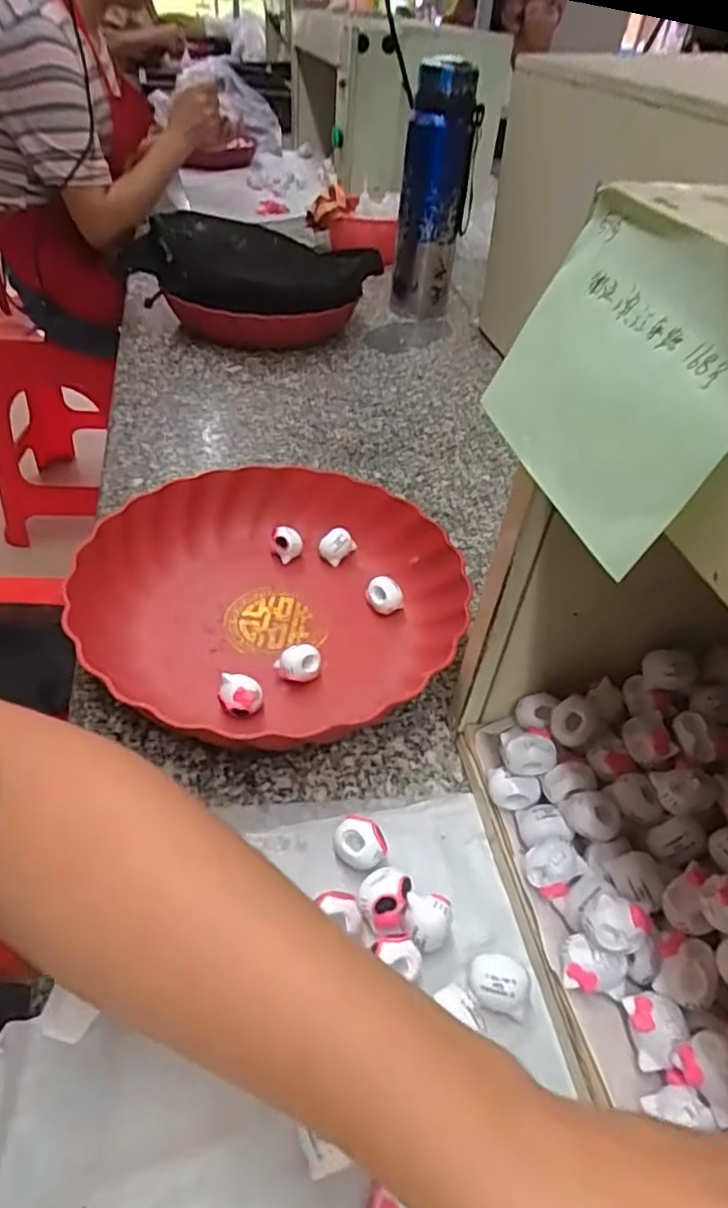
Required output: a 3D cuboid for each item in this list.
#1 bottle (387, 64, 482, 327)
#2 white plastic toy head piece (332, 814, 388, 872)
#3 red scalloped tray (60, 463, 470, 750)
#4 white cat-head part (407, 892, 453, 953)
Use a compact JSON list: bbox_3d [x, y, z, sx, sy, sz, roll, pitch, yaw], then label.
[{"bbox_3d":[0.089,-0.507,0.816,0.089,0.268,0.082,9,43,3],"label":"bottle"},{"bbox_3d":[-0.002,0.119,0.318,0.026,0.023,0.021,13,43,7],"label":"white plastic toy head piece"},{"bbox_3d":[-0.056,-0.006,0.424,0.236,0.045,0.239,36,50,28],"label":"red scalloped tray"},{"bbox_3d":[0.030,0.146,0.291,0.022,0.025,0.021,1,43,-5],"label":"white cat-head part"}]

